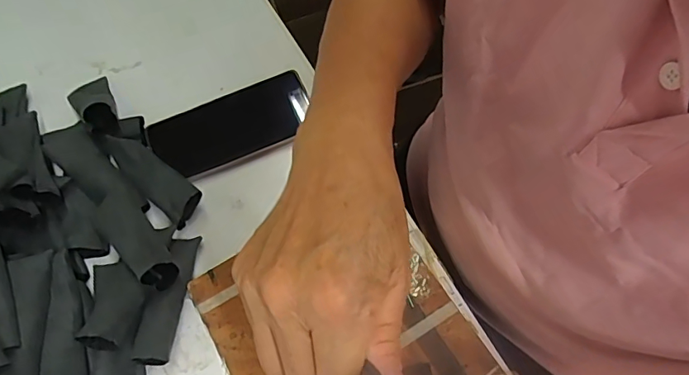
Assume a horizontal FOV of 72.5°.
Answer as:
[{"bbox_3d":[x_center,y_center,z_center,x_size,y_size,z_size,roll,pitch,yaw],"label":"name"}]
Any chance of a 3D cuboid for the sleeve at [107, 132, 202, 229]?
[{"bbox_3d":[-0.172,-0.010,0.426,0.102,0.027,0.034,40,75,17],"label":"sleeve"}]

